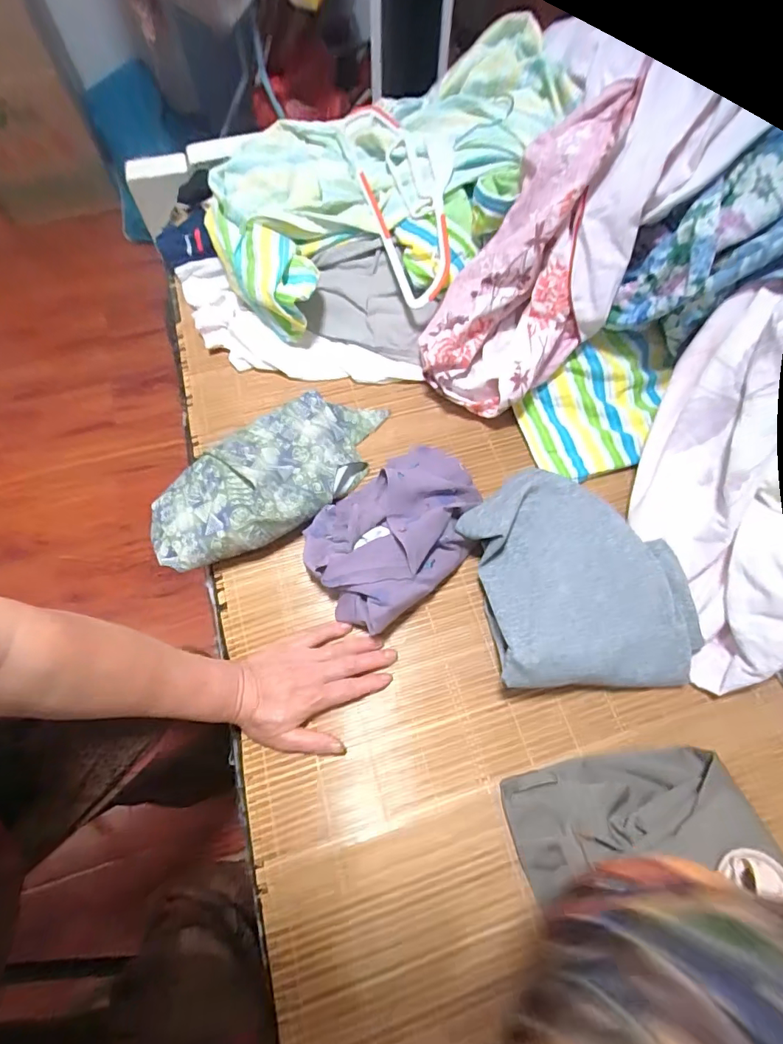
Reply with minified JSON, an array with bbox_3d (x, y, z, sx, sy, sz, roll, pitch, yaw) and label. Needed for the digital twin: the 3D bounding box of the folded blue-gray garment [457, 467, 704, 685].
[{"bbox_3d":[0.196,0.051,0.512,0.227,0.063,0.239,-2,63,-1],"label":"folded blue-gray garment"}]

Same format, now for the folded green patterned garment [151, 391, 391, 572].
[{"bbox_3d":[-0.140,-0.063,0.557,0.315,0.051,0.154,-38,69,-17],"label":"folded green patterned garment"}]

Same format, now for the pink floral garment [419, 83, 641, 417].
[{"bbox_3d":[0.165,-0.313,0.556,0.169,0.074,0.372,28,109,14],"label":"pink floral garment"}]

